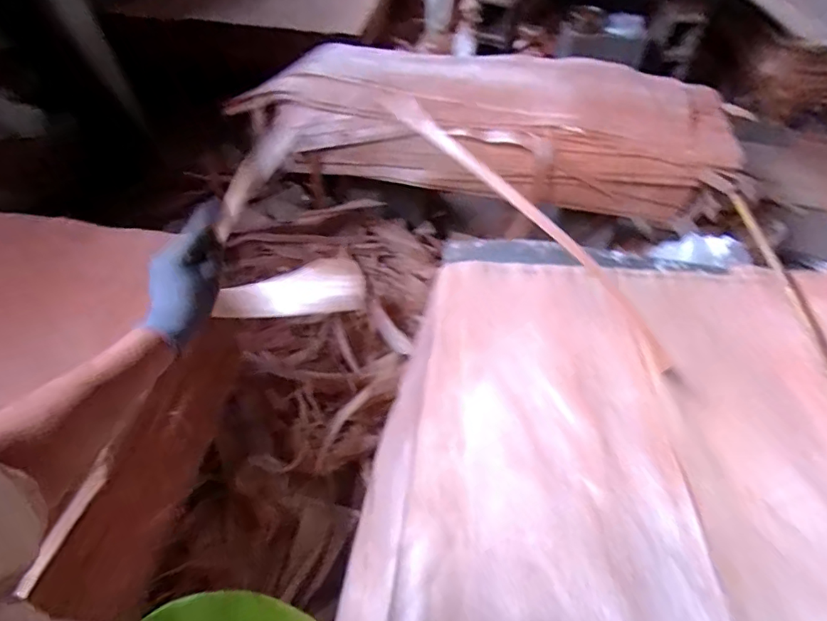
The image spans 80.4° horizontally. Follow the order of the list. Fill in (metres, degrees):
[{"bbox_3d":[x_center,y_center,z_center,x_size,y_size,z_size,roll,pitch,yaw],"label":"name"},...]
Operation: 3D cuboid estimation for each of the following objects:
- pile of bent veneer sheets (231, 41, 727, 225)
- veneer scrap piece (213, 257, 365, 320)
[{"bbox_3d":[0.217,-0.619,1.712,1.604,0.361,0.480,6,49,2],"label":"pile of bent veneer sheets"},{"bbox_3d":[-0.179,-0.031,0.716,0.209,0.079,0.019,-6,20,-8],"label":"veneer scrap piece"}]

